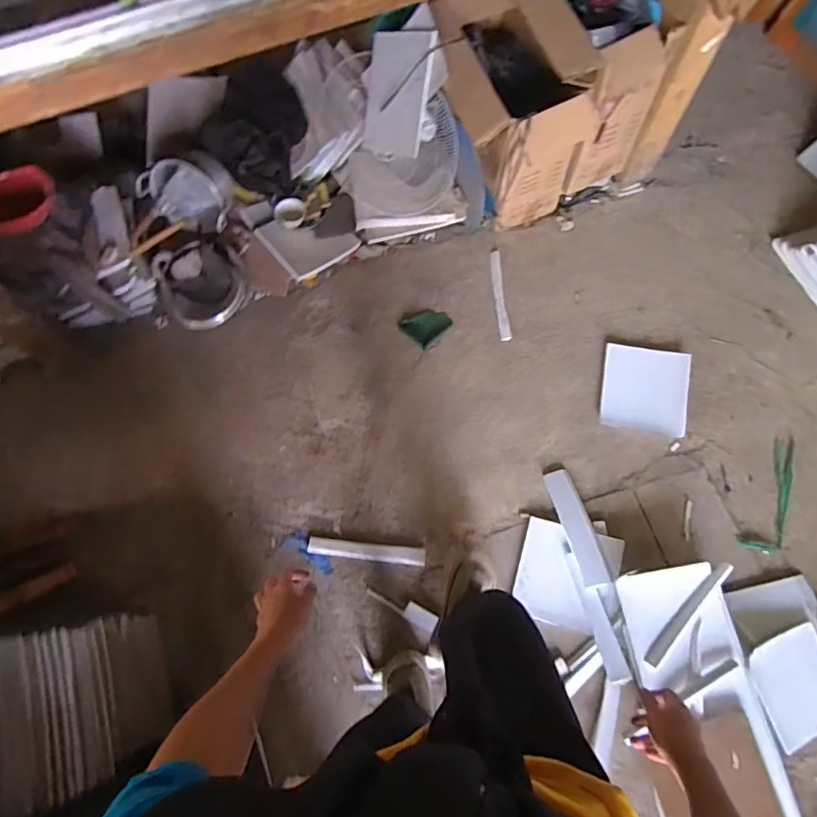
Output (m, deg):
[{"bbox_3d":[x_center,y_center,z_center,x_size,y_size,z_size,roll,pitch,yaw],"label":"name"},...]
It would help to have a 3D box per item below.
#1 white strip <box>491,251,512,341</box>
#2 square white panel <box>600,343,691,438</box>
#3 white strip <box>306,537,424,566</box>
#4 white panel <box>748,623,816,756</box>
[{"bbox_3d":[0.261,-0.324,1.513,0.035,0.006,0.282,-3,73,-7],"label":"white strip"},{"bbox_3d":[0.629,-0.049,1.398,0.213,0.033,0.228,10,73,5],"label":"square white panel"},{"bbox_3d":[-0.102,0.347,1.283,0.282,0.017,0.042,5,72,3],"label":"white strip"},{"bbox_3d":[0.848,0.602,1.145,0.205,0.016,0.197,-20,77,-14],"label":"white panel"}]

